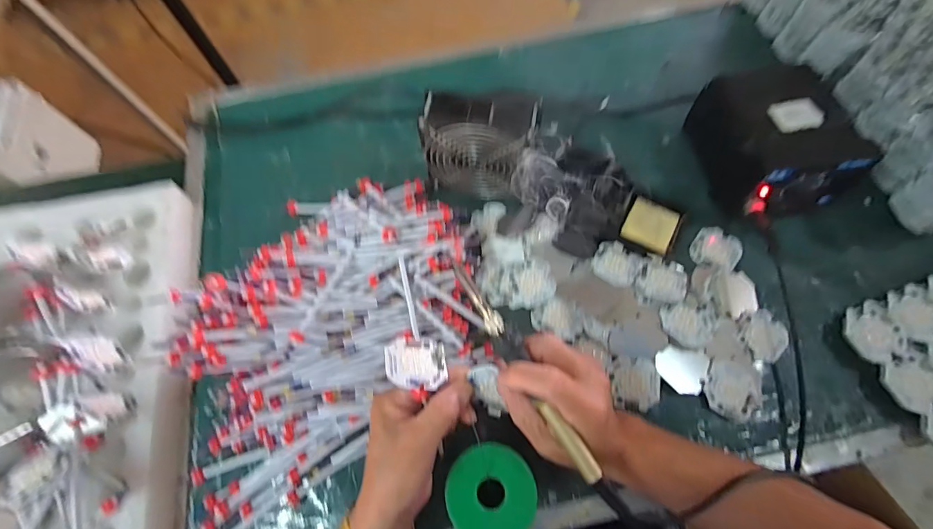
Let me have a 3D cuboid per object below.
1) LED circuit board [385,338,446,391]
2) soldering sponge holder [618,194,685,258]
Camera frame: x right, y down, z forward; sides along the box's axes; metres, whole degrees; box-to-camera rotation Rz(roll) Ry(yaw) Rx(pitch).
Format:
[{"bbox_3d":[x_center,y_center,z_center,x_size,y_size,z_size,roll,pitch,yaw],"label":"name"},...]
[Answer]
[{"bbox_3d":[-0.038,0.074,0.323,0.046,0.006,0.045,5,35,-20],"label":"LED circuit board"},{"bbox_3d":[0.204,-0.043,0.465,0.059,0.013,0.056,23,70,12],"label":"soldering sponge holder"}]

